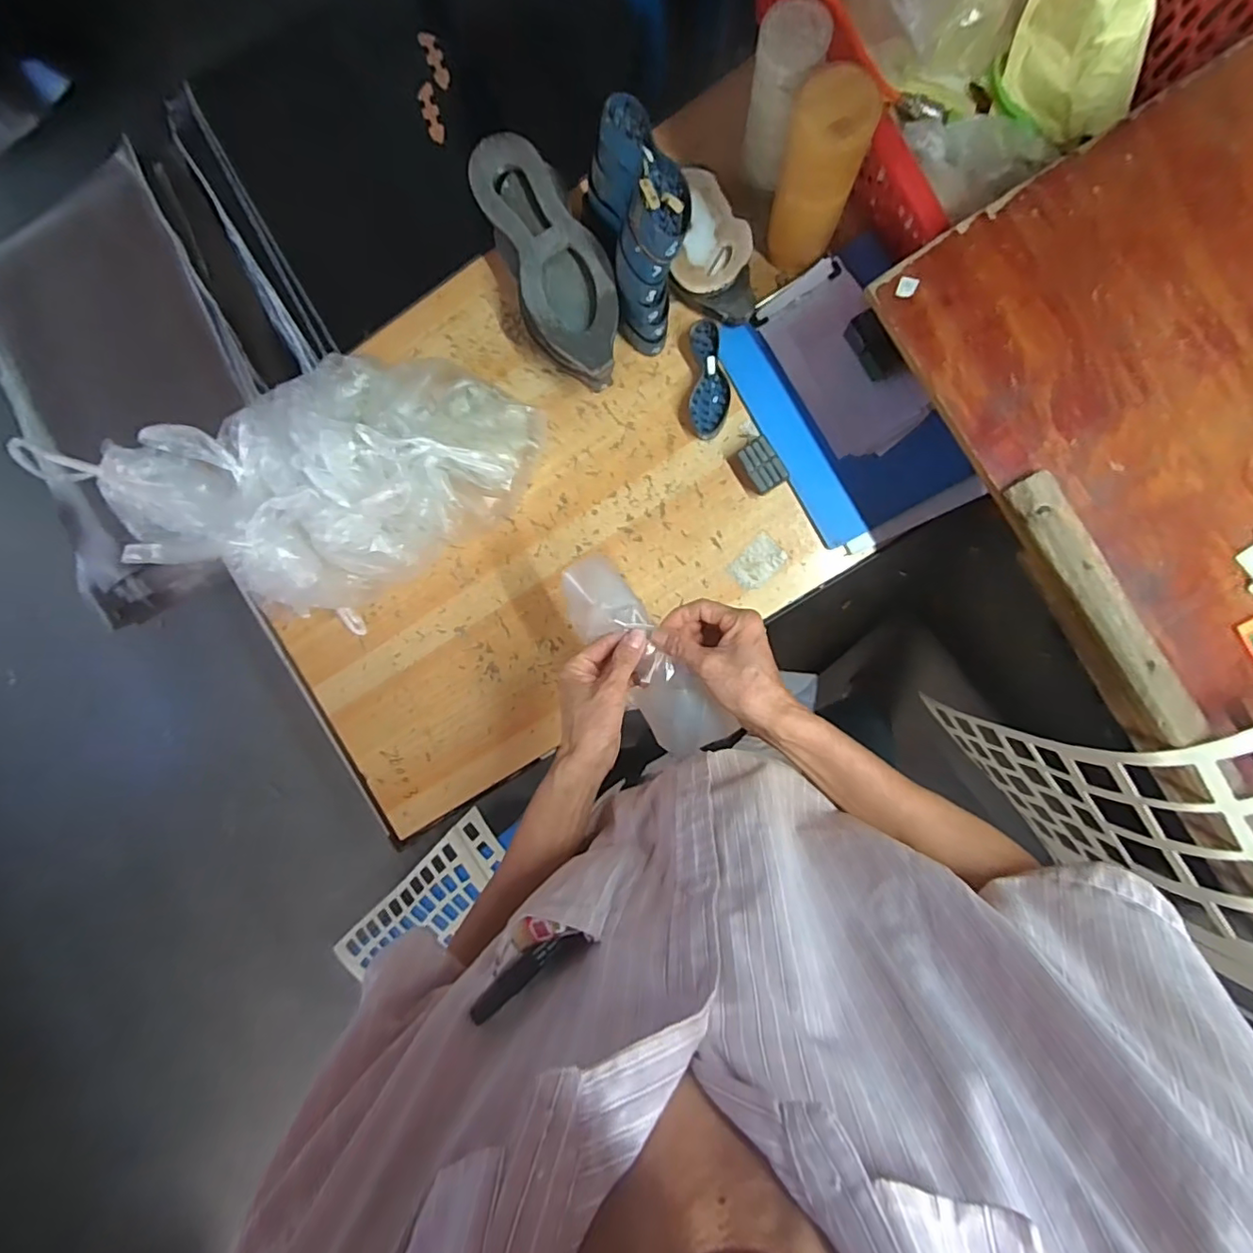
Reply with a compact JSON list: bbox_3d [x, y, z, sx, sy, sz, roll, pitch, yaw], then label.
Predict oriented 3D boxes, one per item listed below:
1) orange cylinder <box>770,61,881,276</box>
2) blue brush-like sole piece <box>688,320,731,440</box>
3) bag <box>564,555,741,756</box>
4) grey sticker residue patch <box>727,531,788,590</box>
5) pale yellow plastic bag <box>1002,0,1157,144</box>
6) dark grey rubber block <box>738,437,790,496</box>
[{"bbox_3d":[0.203,-0.472,0.605,0.081,0.194,0.070,14,94,6],"label":"orange cylinder"},{"bbox_3d":[0.104,-0.309,0.716,0.049,0.029,0.133,1,92,6],"label":"blue brush-like sole piece"},{"bbox_3d":[0.013,0.031,0.545,0.069,0.062,0.218,-37,87,6],"label":"bag"},{"bbox_3d":[0.170,-0.082,0.736,0.047,0.004,0.068,43,96,3],"label":"grey sticker residue patch"},{"bbox_3d":[0.470,-0.607,0.594,0.122,0.153,0.046,10,50,31],"label":"pale yellow plastic bag"},{"bbox_3d":[0.170,-0.199,0.713,0.044,0.034,0.061,-35,88,6],"label":"dark grey rubber block"}]

